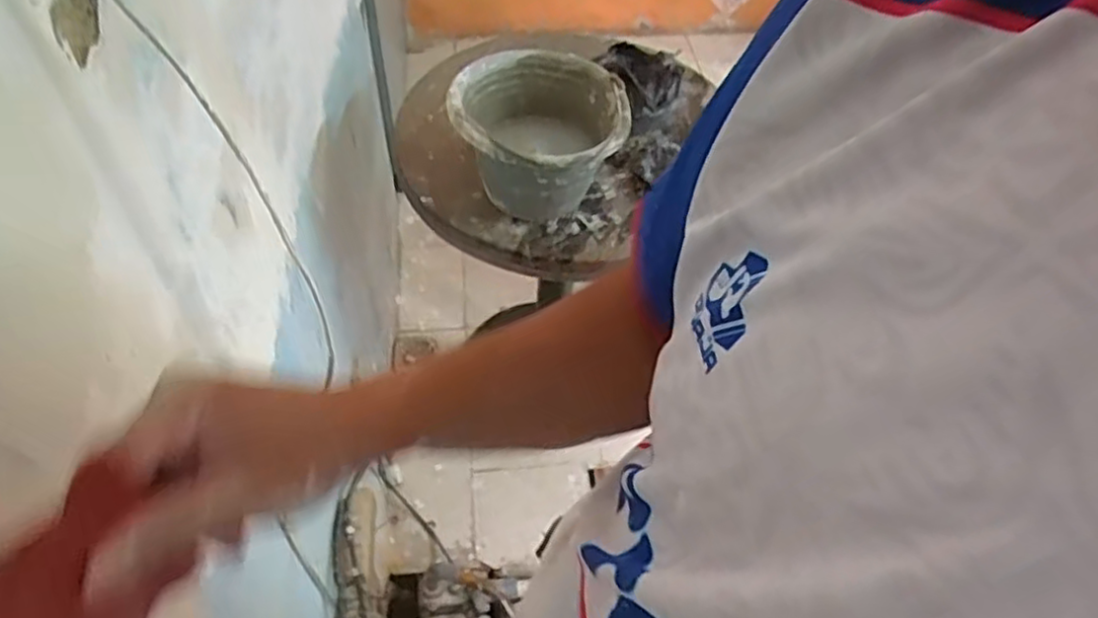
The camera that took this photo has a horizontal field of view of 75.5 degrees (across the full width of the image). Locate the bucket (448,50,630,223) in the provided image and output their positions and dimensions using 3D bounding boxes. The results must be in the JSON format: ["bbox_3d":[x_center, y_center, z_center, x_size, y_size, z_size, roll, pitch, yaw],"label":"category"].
[{"bbox_3d":[-0.016,-0.241,1.046,0.244,0.161,0.248,1,52,-2],"label":"bucket"}]

